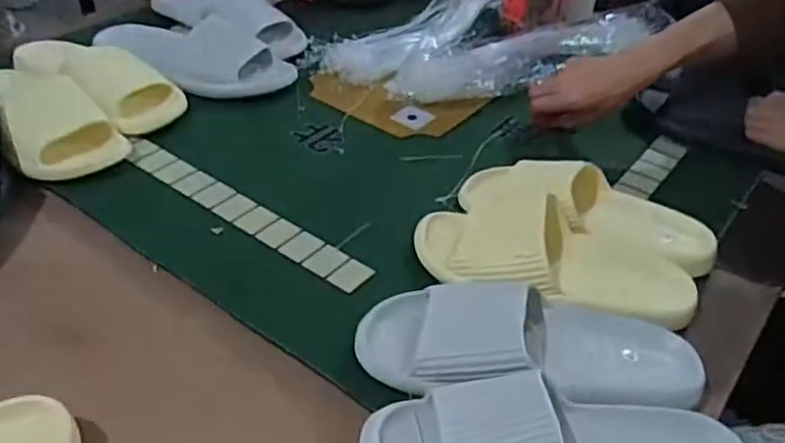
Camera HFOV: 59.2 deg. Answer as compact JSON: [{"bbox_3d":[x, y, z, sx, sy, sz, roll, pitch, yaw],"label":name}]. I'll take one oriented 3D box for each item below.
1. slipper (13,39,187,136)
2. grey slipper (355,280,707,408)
[{"bbox_3d":[-0.356,-0.172,0.835,0.213,0.060,0.100,26,45,25],"label":"slipper"},{"bbox_3d":[0.107,0.095,0.546,0.266,0.059,0.108,0,40,-4],"label":"grey slipper"}]

